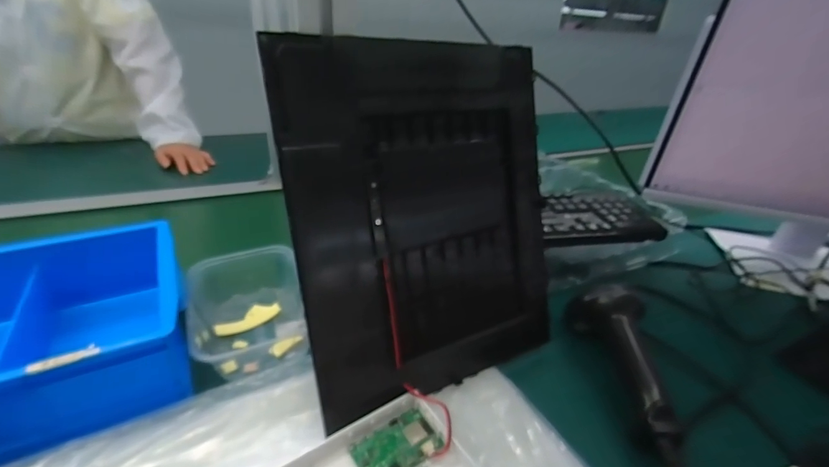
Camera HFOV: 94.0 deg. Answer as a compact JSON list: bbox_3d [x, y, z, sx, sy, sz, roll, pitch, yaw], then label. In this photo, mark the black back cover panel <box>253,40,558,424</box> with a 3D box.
[{"bbox_3d":[0.023,-0.009,0.335,0.250,0.291,0.018,-13,11,-30],"label":"black back cover panel"}]

